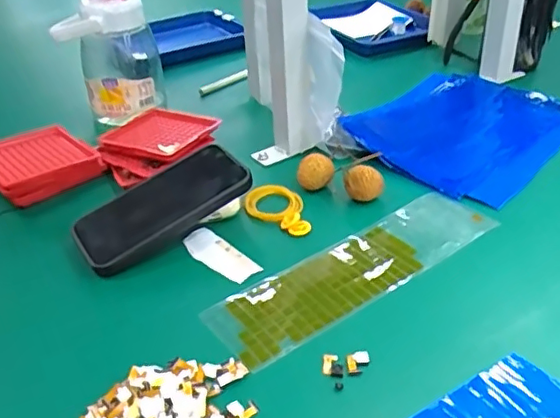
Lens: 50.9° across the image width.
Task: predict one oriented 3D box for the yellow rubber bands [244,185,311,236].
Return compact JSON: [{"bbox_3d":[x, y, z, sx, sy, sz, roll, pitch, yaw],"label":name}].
[{"bbox_3d":[-0.005,-0.001,0.558,0.055,0.012,0.071,-7,34,-5],"label":"yellow rubber bands"}]

